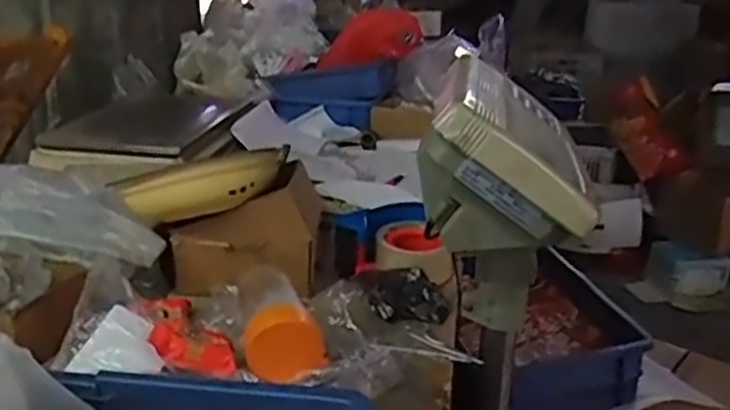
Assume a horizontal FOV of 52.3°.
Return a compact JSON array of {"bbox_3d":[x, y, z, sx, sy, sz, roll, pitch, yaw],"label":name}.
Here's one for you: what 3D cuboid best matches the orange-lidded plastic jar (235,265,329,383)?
[{"bbox_3d":[-0.087,0.104,0.734,0.073,0.063,0.148,-5,22,-13],"label":"orange-lidded plastic jar"}]

